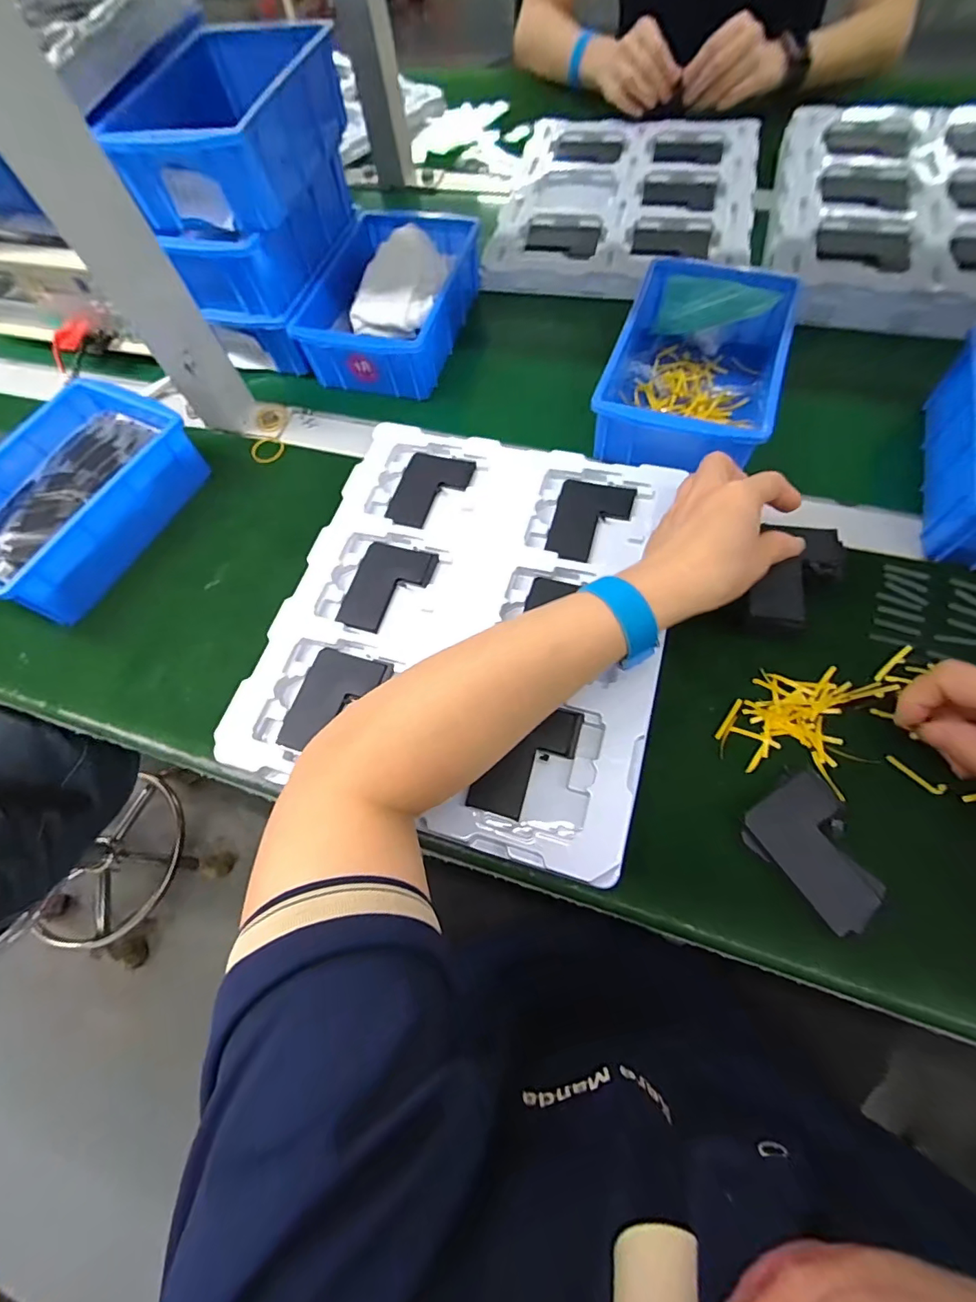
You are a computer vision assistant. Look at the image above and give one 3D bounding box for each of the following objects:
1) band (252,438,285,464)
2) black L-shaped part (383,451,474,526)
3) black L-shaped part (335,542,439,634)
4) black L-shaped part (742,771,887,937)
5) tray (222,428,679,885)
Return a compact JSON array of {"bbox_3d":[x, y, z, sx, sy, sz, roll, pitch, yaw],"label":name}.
[{"bbox_3d":[-0.217,-0.198,0.488,0.032,0.004,0.033,-3,66,4],"label":"band"},{"bbox_3d":[-0.050,-0.139,0.430,0.060,0.006,0.078,15,69,12],"label":"black L-shaped part"},{"bbox_3d":[-0.079,-0.050,0.393,0.061,0.005,0.079,13,69,11],"label":"black L-shaped part"},{"bbox_3d":[0.198,0.118,0.296,0.060,0.011,0.074,-34,68,-9],"label":"black L-shaped part"},{"bbox_3d":[-0.013,-0.035,0.371,0.280,0.021,0.320,13,68,11],"label":"tray"}]

